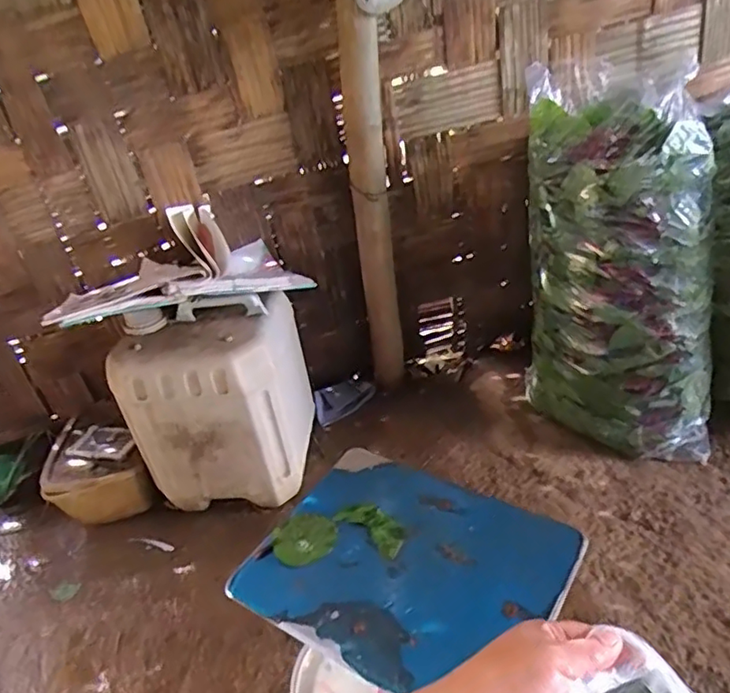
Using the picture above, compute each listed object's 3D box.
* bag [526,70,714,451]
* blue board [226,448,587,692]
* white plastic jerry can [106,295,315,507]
[{"bbox_3d":[0.445,-0.129,1.051,0.336,0.579,0.346,4,35,8],"label":"bag"},{"bbox_3d":[0.040,0.218,0.608,0.292,0.012,0.229,14,39,32],"label":"blue board"},{"bbox_3d":[-0.243,0.080,1.028,0.280,0.310,0.227,1,35,4],"label":"white plastic jerry can"}]

